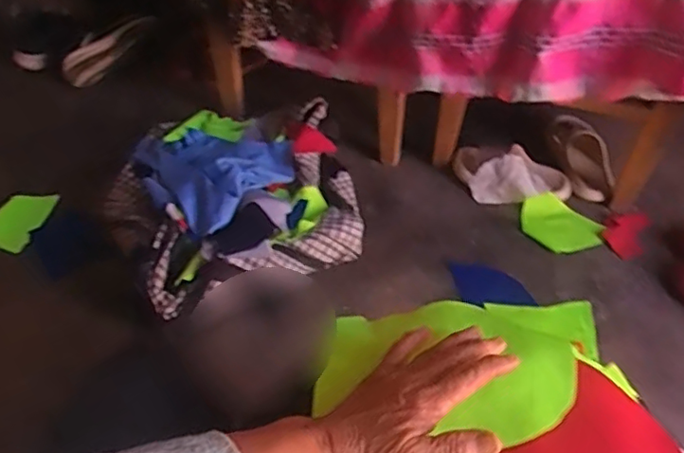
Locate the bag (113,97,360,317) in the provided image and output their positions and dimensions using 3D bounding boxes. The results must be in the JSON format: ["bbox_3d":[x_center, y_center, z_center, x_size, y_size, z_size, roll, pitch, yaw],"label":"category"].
[{"bbox_3d":[-0.205,-0.067,1.122,0.424,0.130,0.400,-19,56,-15],"label":"bag"}]

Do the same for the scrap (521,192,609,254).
[{"bbox_3d":[0.421,-0.004,1.161,0.149,0.014,0.110,36,60,22],"label":"scrap"}]

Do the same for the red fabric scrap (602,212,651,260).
[{"bbox_3d":[0.539,0.011,1.141,0.072,0.011,0.111,23,56,15],"label":"red fabric scrap"}]

